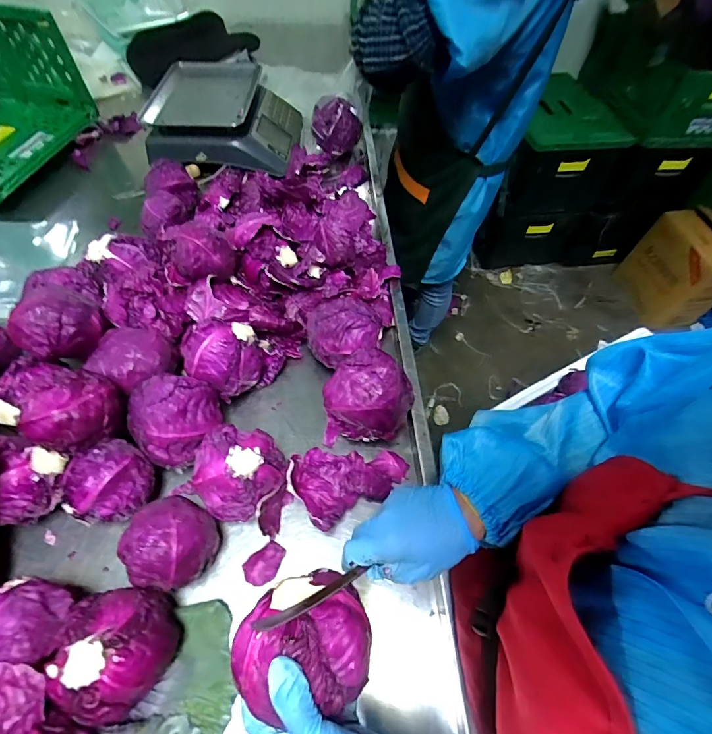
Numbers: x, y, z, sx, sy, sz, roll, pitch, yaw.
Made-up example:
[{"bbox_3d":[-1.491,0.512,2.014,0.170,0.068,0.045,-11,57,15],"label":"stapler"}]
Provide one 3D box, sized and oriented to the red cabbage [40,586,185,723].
[{"bbox_3d":[-0.239,0.285,0.387,0.095,0.081,0.106,-9,58,-8],"label":"red cabbage"}]

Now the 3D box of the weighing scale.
[{"bbox_3d":[-0.319,-0.636,0.944,0.323,0.129,0.307,3,57,-1],"label":"weighing scale"}]

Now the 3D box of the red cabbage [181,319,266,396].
[{"bbox_3d":[-0.199,-0.016,0.579,0.109,0.088,0.106,-22,61,-16],"label":"red cabbage"}]

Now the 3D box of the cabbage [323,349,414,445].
[{"bbox_3d":[0.018,0.047,0.555,0.121,0.126,0.103,6,57,1],"label":"cabbage"}]

